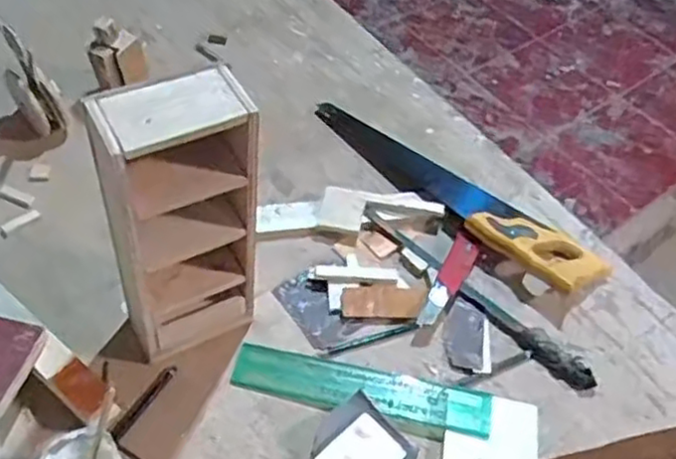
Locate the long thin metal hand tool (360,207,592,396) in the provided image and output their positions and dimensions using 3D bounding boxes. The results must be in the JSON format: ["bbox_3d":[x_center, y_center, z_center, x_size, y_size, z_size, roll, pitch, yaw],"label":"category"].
[{"bbox_3d":[0.148,0.068,0.760,0.308,0.014,0.031,38,56,23],"label":"long thin metal hand tool"}]

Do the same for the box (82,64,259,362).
[{"bbox_3d":[-0.131,0.003,0.601,0.105,0.286,0.063,-21,56,-22],"label":"box"}]

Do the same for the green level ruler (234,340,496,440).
[{"bbox_3d":[0.022,0.158,0.675,0.249,0.009,0.054,11,53,7],"label":"green level ruler"}]

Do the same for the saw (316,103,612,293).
[{"bbox_3d":[0.132,-0.059,0.846,0.421,0.039,0.101,37,56,23],"label":"saw"}]

